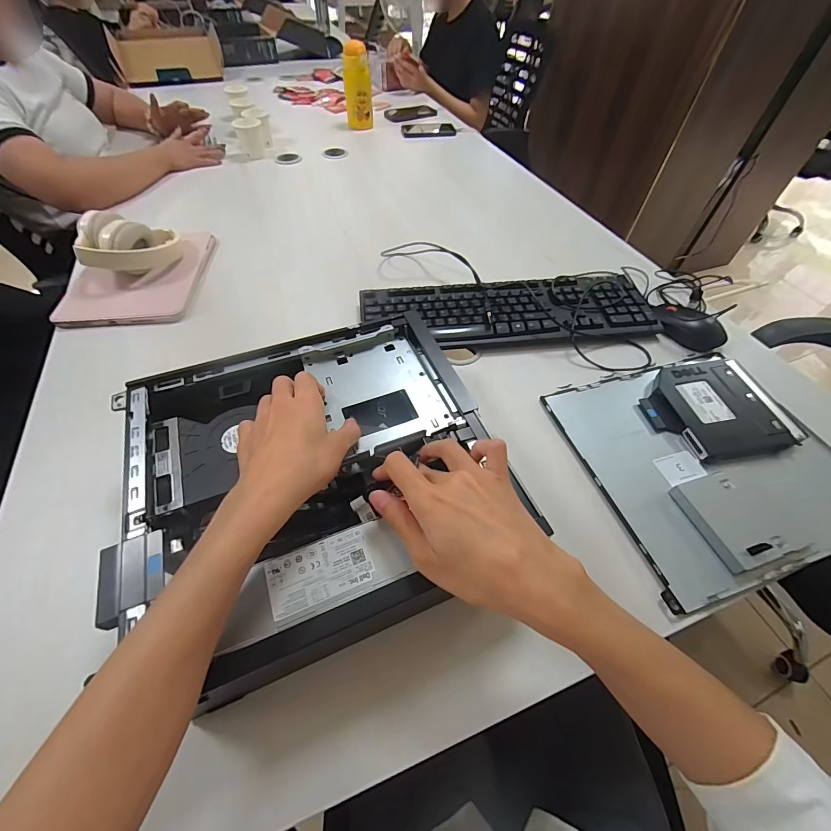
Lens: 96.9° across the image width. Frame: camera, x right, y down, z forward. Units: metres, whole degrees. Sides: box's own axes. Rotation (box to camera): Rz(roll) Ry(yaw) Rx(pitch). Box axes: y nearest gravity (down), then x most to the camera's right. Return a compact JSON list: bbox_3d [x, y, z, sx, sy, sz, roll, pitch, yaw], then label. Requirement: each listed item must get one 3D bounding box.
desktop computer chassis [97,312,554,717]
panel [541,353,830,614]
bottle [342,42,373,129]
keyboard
[{"bbox_3d":[-0.093,0.058,0.356,0.317,0.084,0.300,-17,57,-14],"label":"desktop computer chassis"},{"bbox_3d":[0.338,0.042,0.431,0.282,0.021,0.263,-14,56,-11],"label":"panel"},{"bbox_3d":[-0.162,-0.920,1.035,0.075,0.173,0.063,-5,55,-5],"label":"bottle"},{"bbox_3d":[0.143,-0.157,0.569,0.432,0.034,0.141,-7,55,-7],"label":"keyboard"}]

